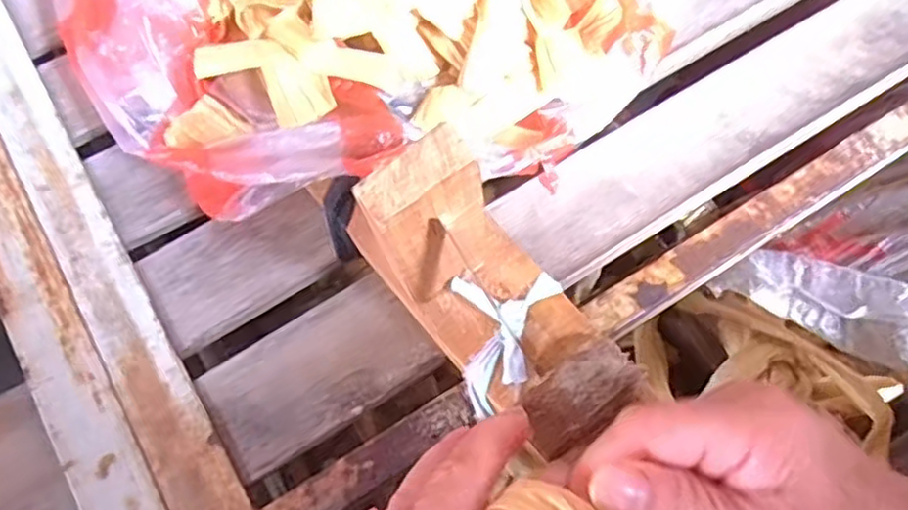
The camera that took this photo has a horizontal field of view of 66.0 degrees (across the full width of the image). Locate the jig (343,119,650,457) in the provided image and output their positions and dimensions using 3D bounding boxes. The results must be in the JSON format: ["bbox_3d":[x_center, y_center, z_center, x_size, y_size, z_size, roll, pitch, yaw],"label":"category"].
[{"bbox_3d":[0.030,0.018,0.279,0.062,0.108,0.120,-42,73,-17],"label":"jig"}]

